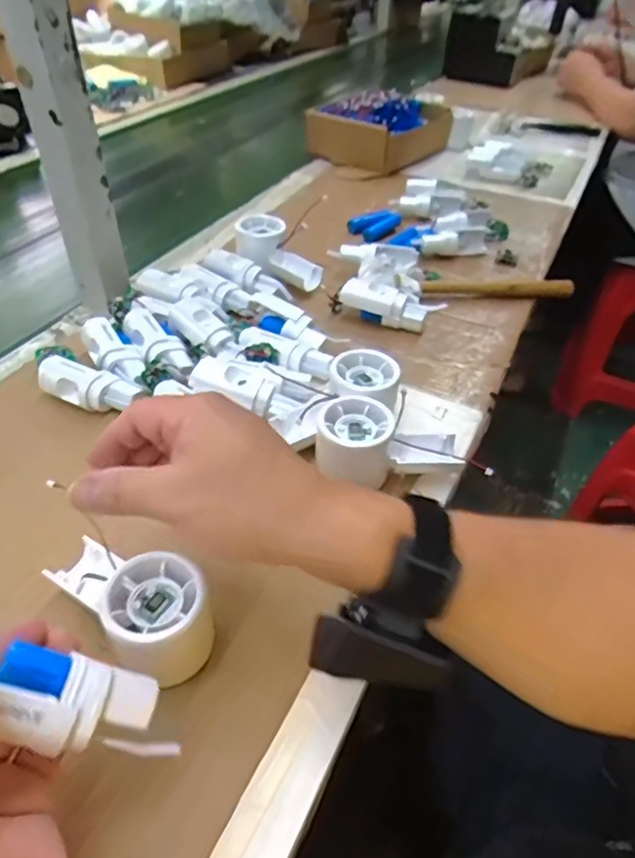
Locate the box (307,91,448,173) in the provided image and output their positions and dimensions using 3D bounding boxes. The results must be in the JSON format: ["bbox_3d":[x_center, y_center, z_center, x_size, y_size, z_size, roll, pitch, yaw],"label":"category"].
[{"bbox_3d":[0.114,-0.534,1.028,0.172,0.079,0.229,28,48,26],"label":"box"}]

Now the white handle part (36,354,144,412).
[{"bbox_3d":[-0.200,-0.035,0.508,0.088,0.036,0.031,18,45,15],"label":"white handle part"}]

